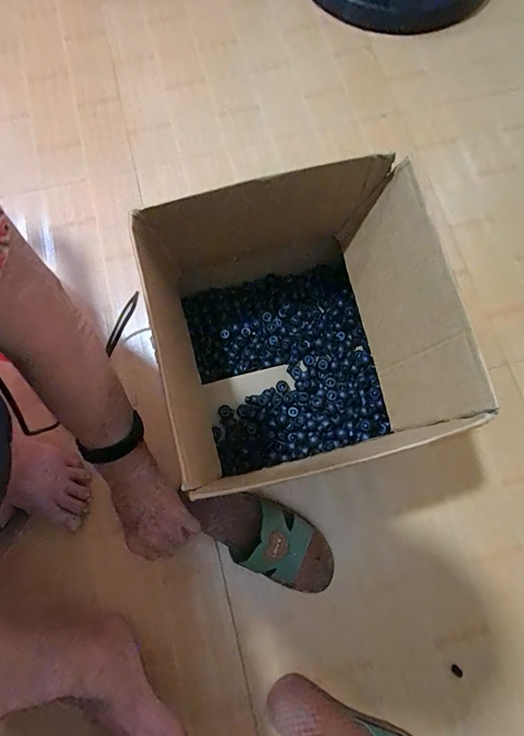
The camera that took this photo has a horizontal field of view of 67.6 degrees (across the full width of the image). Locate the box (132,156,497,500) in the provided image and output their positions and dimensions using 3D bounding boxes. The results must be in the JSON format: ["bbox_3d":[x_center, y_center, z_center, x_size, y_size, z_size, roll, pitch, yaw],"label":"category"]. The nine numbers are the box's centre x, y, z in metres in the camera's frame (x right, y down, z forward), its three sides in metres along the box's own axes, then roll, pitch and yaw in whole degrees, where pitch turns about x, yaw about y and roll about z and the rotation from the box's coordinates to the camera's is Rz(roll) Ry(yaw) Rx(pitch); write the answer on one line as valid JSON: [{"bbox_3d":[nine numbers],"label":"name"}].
[{"bbox_3d":[0.049,-0.033,0.495,0.279,0.236,0.290,-13,75,-3],"label":"box"}]

